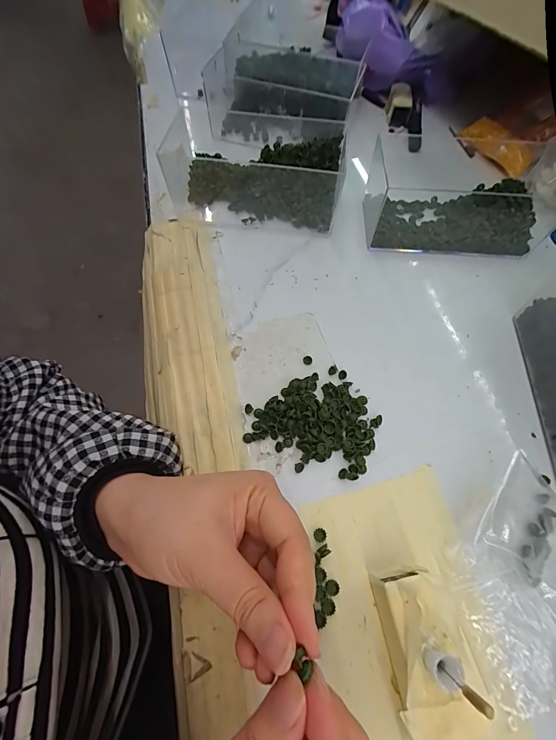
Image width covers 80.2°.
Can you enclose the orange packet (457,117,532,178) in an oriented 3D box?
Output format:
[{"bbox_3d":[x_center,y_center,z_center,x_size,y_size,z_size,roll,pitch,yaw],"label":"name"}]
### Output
[{"bbox_3d":[0.277,-0.290,0.420,0.024,0.026,0.100,-28,67,-14],"label":"orange packet"}]

